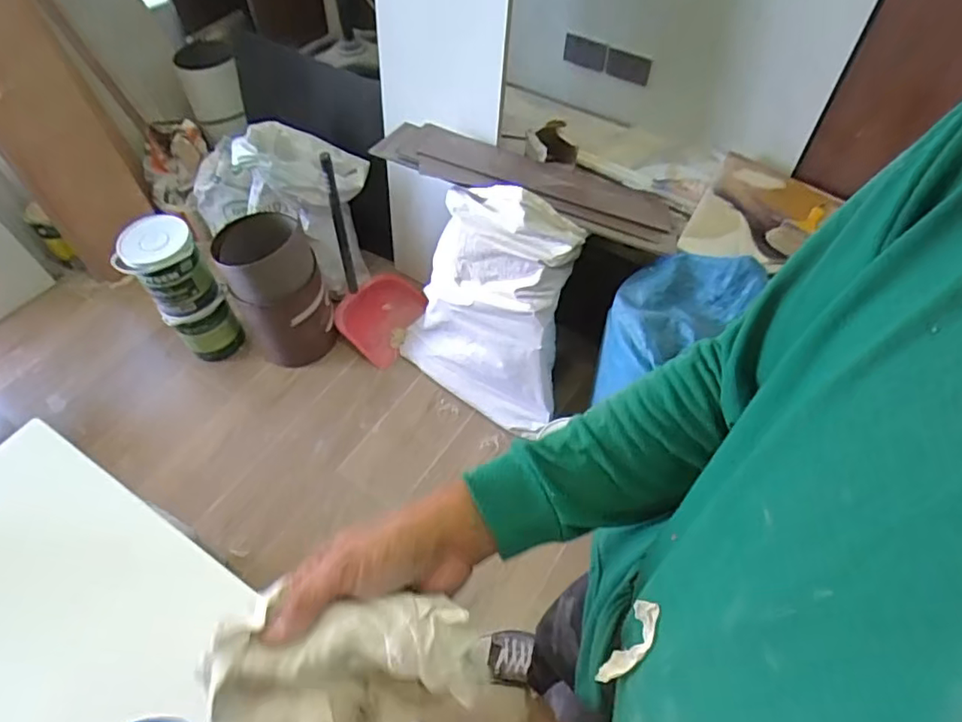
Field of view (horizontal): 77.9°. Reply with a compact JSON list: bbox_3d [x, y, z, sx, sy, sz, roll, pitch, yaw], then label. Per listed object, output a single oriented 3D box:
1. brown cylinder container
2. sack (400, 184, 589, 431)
[{"bbox_3d":[-0.576,-0.204,1.681,0.255,0.399,0.281,-23,58,-14],"label":"brown cylinder container"},{"bbox_3d":[-0.023,-0.114,1.448,0.461,0.646,0.203,16,57,12],"label":"sack"}]

